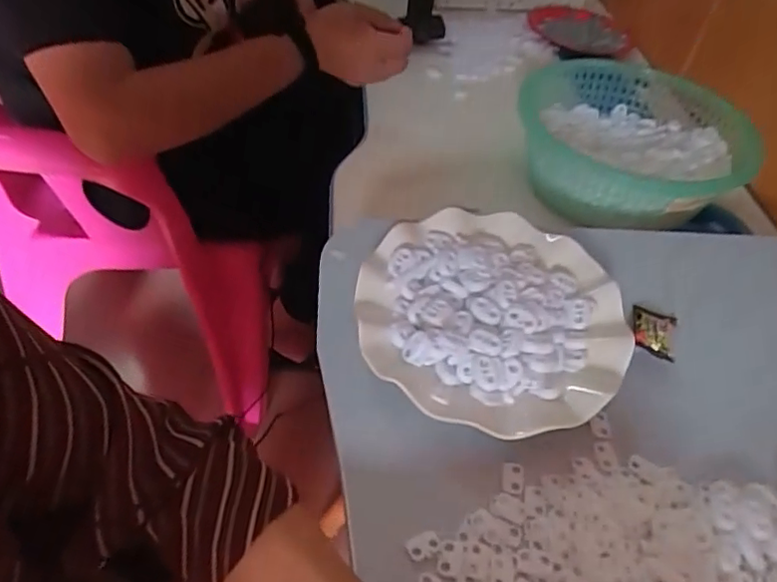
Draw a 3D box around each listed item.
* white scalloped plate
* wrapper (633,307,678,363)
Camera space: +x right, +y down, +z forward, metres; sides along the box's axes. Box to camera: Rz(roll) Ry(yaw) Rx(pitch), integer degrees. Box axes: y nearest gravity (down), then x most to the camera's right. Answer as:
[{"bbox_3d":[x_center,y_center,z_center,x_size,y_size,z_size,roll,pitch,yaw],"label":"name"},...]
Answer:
[{"bbox_3d":[0.070,0.012,0.392,0.171,0.028,0.172,4,46,-4],"label":"white scalloped plate"},{"bbox_3d":[0.187,0.027,0.413,0.030,0.012,0.053,22,48,13],"label":"wrapper"}]

